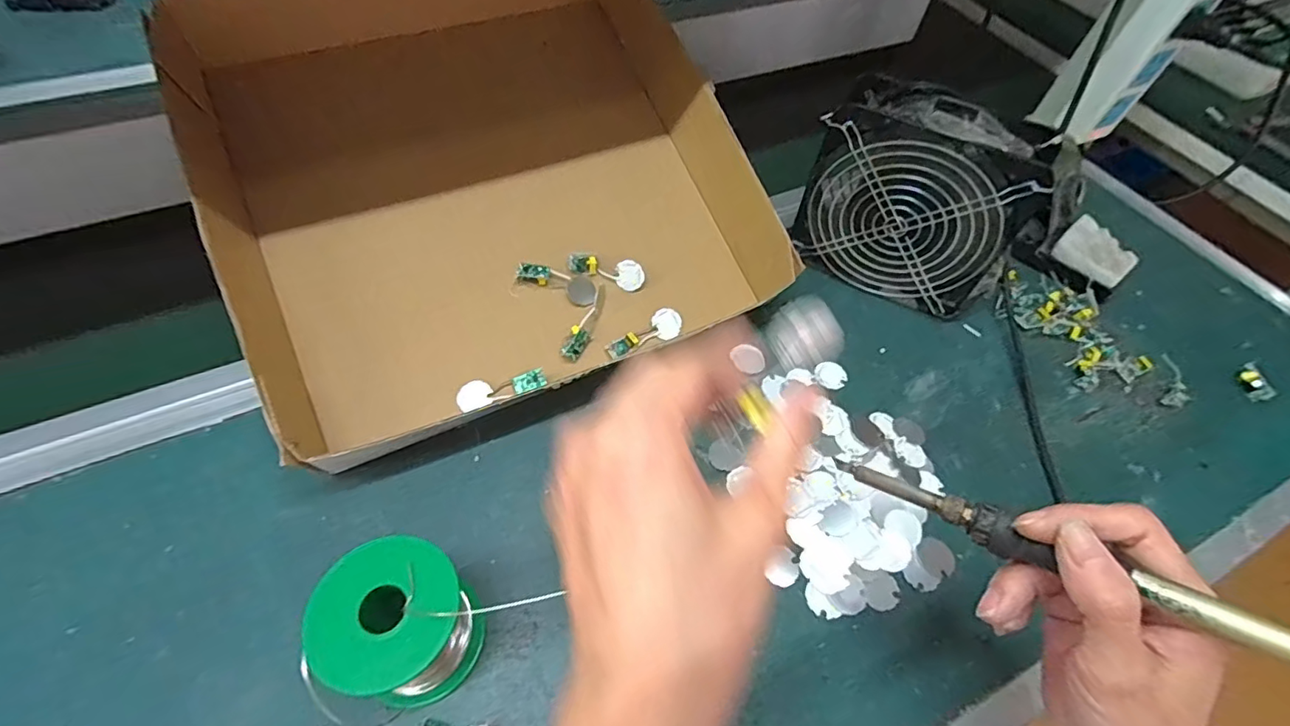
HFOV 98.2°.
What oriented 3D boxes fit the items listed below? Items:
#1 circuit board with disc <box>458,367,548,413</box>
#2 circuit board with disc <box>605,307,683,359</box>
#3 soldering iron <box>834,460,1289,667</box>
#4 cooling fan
[{"bbox_3d":[-0.103,0.018,0.403,0.063,0.008,0.022,-19,64,-5],"label":"circuit board with disc"},{"bbox_3d":[0.000,-0.022,0.438,0.067,0.010,0.023,-29,89,-25],"label":"circuit board with disc"},{"bbox_3d":[0.178,0.082,0.228,0.205,0.017,0.018,20,55,36],"label":"soldering iron"},{"bbox_3d":[0.210,-0.123,0.438,0.155,0.148,0.065,33,60,16],"label":"cooling fan"}]

